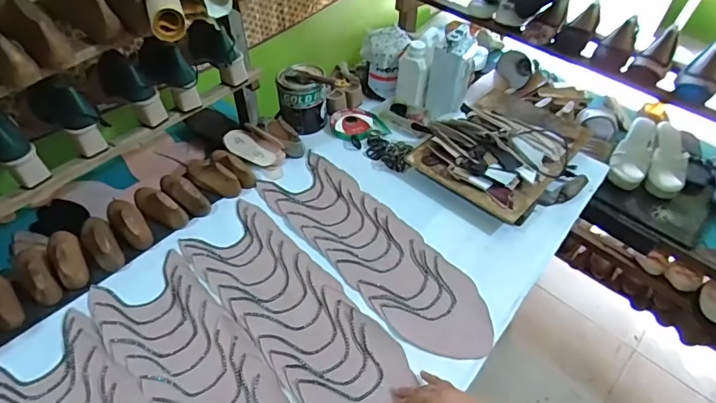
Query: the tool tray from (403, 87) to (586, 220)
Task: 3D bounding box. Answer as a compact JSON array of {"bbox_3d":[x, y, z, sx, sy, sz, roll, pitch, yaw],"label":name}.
[{"bbox_3d":[0.322,-0.134,1.018,0.400,0.089,0.311,-32,56,-26],"label":"tool tray"}]

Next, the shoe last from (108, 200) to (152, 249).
[{"bbox_3d":[-0.431,0.038,0.861,0.052,0.056,0.127,-36,58,-29],"label":"shoe last"}]

